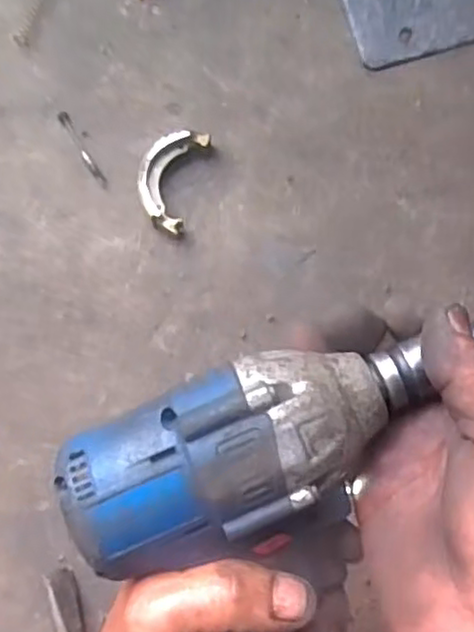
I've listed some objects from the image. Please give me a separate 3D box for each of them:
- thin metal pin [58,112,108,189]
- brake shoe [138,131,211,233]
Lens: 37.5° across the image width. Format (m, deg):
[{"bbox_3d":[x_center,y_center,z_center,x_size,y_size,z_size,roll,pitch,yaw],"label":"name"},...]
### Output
[{"bbox_3d":[-0.105,-0.114,0.476,0.008,0.004,0.064,-30,79,-6],"label":"thin metal pin"},{"bbox_3d":[-0.045,-0.092,0.462,0.035,0.022,0.068,17,78,4],"label":"brake shoe"}]

